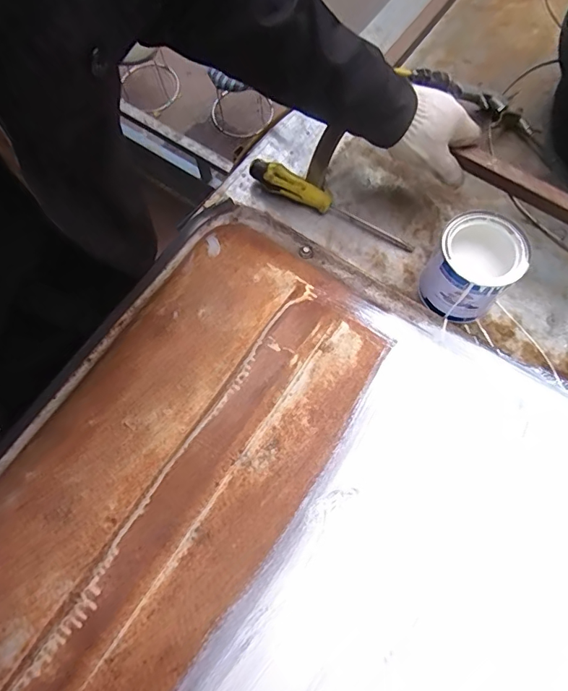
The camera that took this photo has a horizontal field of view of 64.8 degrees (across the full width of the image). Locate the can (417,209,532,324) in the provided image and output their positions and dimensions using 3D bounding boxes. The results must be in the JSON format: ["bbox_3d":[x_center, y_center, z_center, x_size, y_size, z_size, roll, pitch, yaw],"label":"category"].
[{"bbox_3d":[0.207,-0.084,0.505,0.088,0.095,0.099,25,76,8],"label":"can"}]

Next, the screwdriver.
[{"bbox_3d":[0.058,-0.177,0.563,0.223,0.038,0.024,25,76,8],"label":"screwdriver"}]

